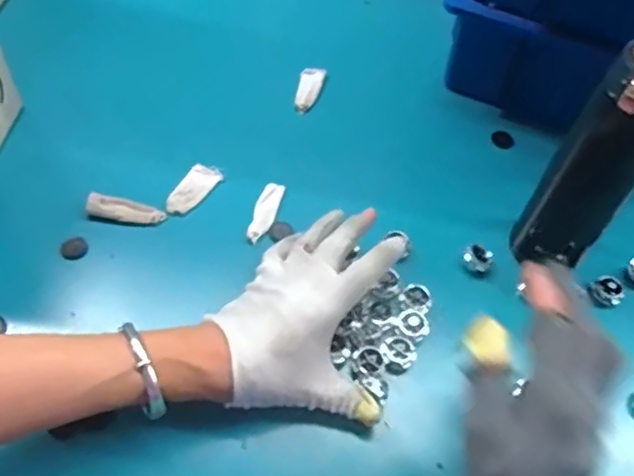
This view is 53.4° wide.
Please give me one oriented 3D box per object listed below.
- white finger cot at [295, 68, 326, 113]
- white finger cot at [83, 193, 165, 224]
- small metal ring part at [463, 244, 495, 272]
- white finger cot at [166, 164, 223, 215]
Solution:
[{"bbox_3d":[-0.008,-0.155,0.654,0.023,0.006,0.065,12,55,4],"label":"white finger cot"},{"bbox_3d":[-0.164,-0.025,0.541,0.063,0.017,0.019,5,55,-1],"label":"white finger cot"},{"bbox_3d":[0.139,0.018,0.545,0.025,0.017,0.019,26,57,13],"label":"small metal ring part"},{"bbox_3d":[-0.113,-0.043,0.566,0.026,0.008,0.059,29,58,15],"label":"white finger cot"}]

